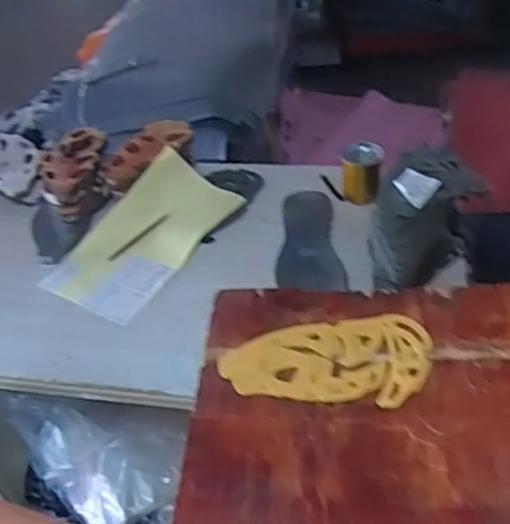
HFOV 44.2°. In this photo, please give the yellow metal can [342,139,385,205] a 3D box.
[{"bbox_3d":[0.196,-0.162,1.145,0.073,0.090,0.067,3,43,12],"label":"yellow metal can"}]

